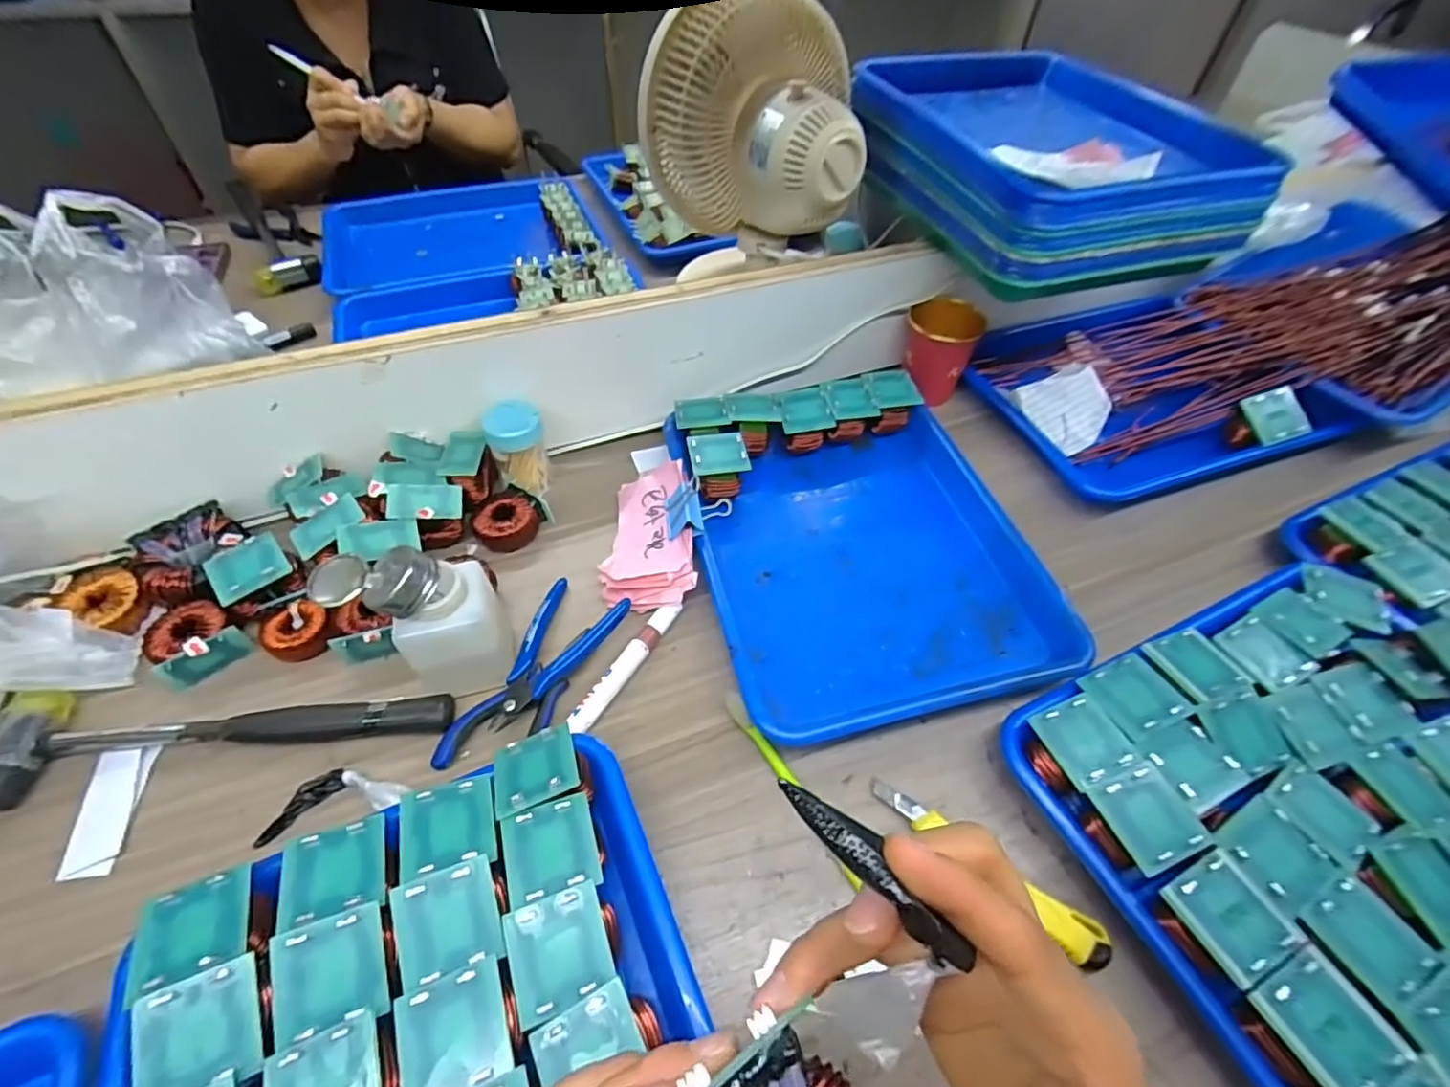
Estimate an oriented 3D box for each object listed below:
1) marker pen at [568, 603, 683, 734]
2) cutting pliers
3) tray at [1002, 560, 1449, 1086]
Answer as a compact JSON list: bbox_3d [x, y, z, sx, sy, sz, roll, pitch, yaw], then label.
[{"bbox_3d":[-0.068,0.084,0.421,0.015,0.013,0.110,27,55,19],"label":"marker pen"},{"bbox_3d":[-0.126,0.087,0.409,0.057,0.015,0.146,20,53,13],"label":"cutting pliers"},{"bbox_3d":[0.370,0.146,0.350,0.348,0.045,0.251,-20,54,-17],"label":"tray"}]

